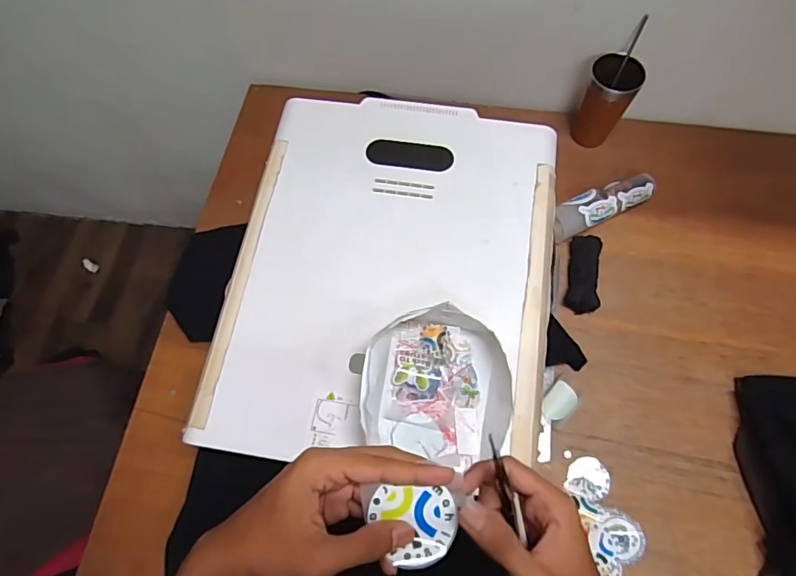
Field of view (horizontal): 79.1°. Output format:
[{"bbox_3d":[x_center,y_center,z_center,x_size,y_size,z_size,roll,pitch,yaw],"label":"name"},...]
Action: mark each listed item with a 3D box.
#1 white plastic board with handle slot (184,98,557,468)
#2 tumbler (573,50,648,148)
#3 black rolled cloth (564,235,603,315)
[{"bbox_3d":[-0.006,-0.035,0.614,0.399,0.035,0.492,9,68,3],"label":"white plastic board with handle slot"},{"bbox_3d":[0.348,-0.314,0.818,0.077,0.142,0.079,0,68,0],"label":"tumbler"},{"bbox_3d":[0.299,-0.022,0.768,0.047,0.032,0.124,10,68,4],"label":"black rolled cloth"}]

